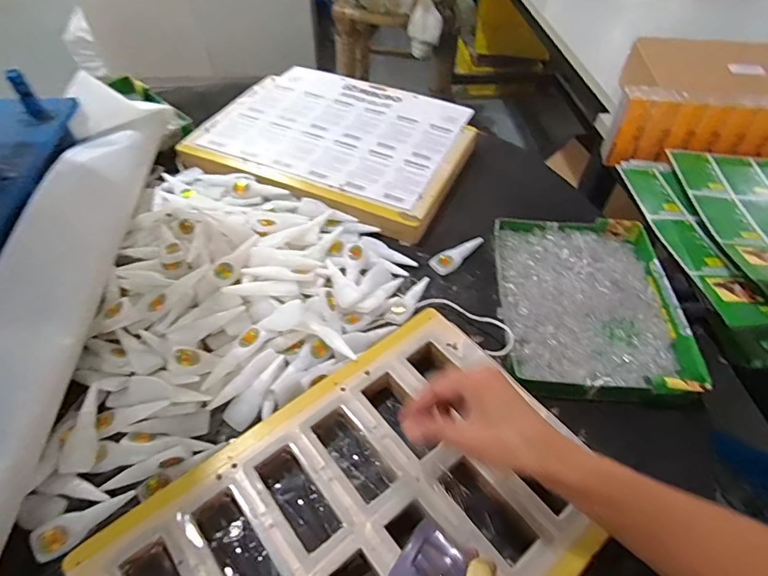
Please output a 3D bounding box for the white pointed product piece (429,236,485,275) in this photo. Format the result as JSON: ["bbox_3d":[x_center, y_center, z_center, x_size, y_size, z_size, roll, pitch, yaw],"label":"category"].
[{"bbox_3d":[0.102,-0.048,0.649,0.085,0.014,0.032,-35,60,-26],"label":"white pointed product piece"}]

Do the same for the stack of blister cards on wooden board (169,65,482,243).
[{"bbox_3d":[-0.075,-0.258,0.792,0.411,0.033,0.335,18,52,13],"label":"stack of blister cards on wooden board"}]

